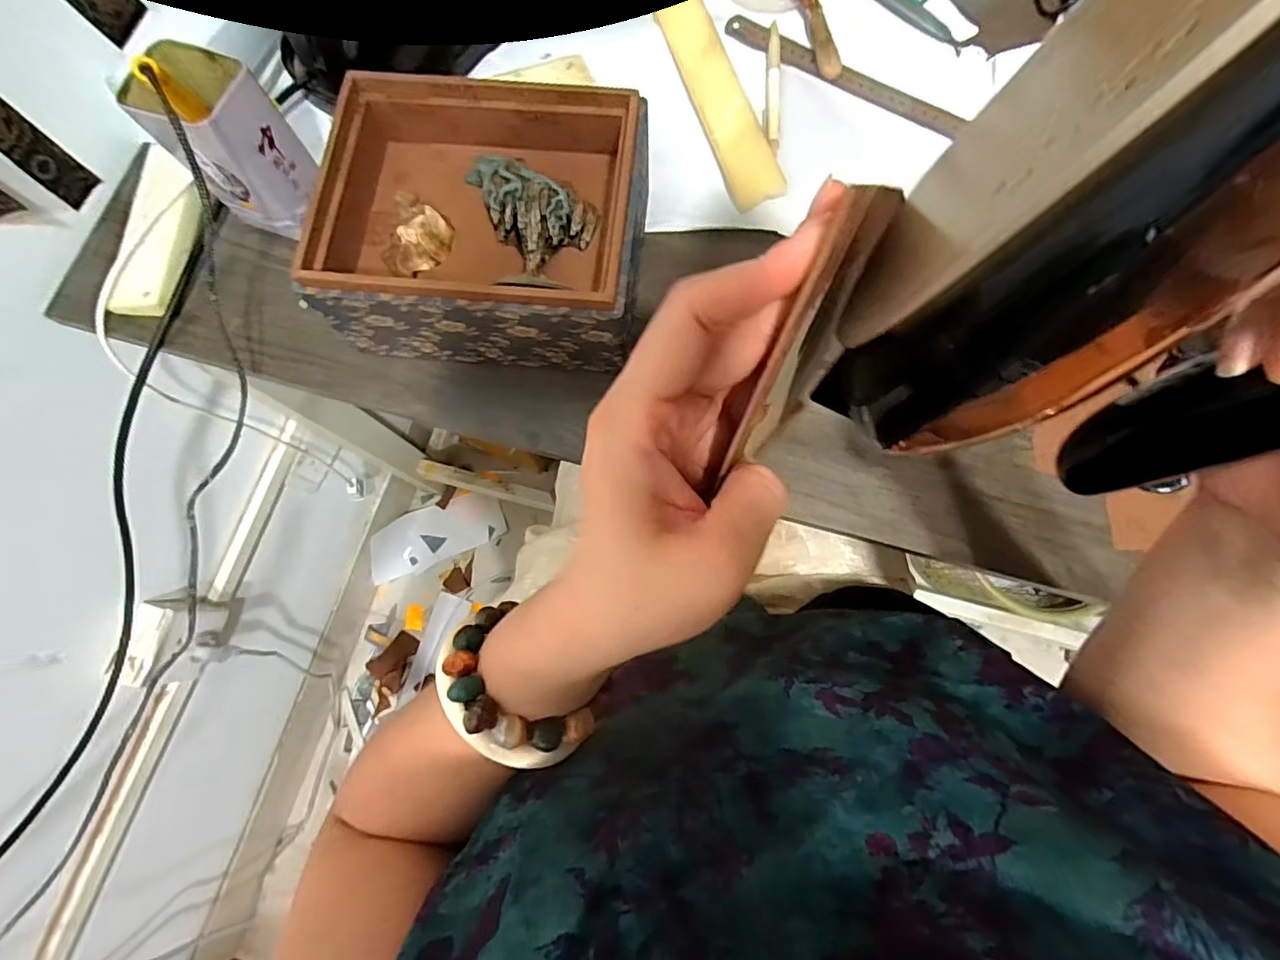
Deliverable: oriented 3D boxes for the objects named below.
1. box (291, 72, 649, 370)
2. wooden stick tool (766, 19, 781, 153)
[{"bbox_3d":[-0.106,-0.182,0.404,0.206,0.097,0.170,5,77,3],"label":"box"},{"bbox_3d":[0.117,-0.345,0.481,0.012,0.010,0.128,3,77,2],"label":"wooden stick tool"}]

